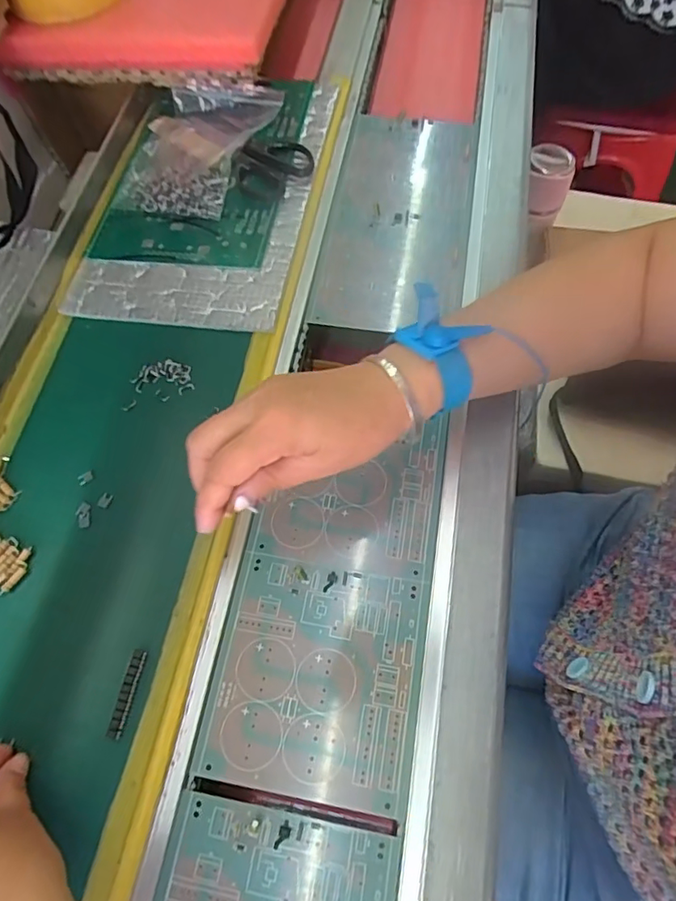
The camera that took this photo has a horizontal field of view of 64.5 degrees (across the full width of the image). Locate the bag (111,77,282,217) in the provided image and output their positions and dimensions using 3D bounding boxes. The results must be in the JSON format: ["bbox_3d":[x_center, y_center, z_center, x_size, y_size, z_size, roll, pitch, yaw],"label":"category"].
[{"bbox_3d":[-0.134,-0.282,0.488,0.116,0.023,0.151,15,66,7],"label":"bag"}]

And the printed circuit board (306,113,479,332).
[{"bbox_3d":[0.057,-0.214,0.484,0.123,0.011,0.254,7,67,8],"label":"printed circuit board"}]

